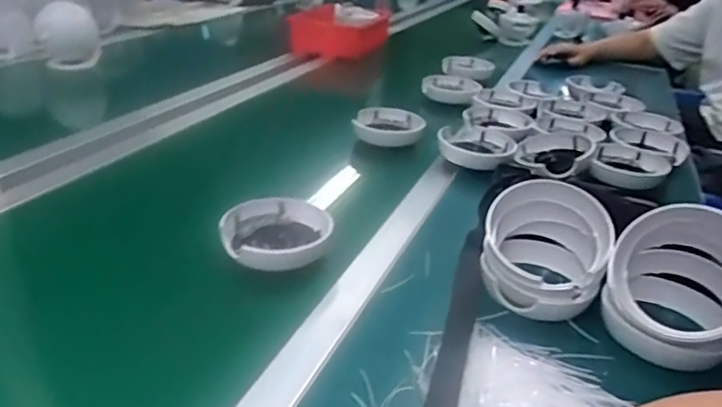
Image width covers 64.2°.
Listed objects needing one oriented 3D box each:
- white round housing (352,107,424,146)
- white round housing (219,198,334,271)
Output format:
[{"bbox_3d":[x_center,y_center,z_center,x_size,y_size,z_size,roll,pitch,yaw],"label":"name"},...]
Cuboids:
[{"bbox_3d":[0.048,-0.132,0.982,0.116,0.036,0.116,7,27,2],"label":"white round housing"},{"bbox_3d":[-0.094,0.034,0.645,0.121,0.038,0.107,0,28,-11],"label":"white round housing"}]

